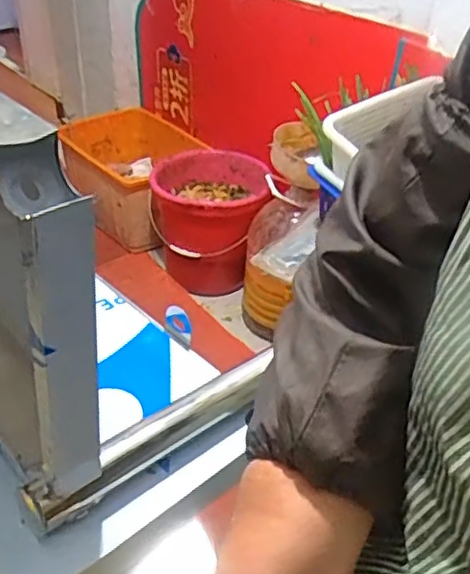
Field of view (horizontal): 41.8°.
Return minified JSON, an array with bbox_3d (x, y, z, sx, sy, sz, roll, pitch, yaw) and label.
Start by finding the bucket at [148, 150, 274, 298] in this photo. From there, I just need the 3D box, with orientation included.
[{"bbox_3d":[-0.084,-0.204,1.922,0.339,0.357,0.348,3,38,-2],"label":"bucket"}]

